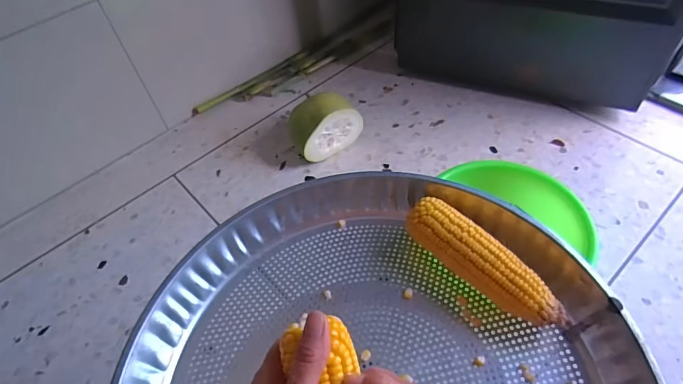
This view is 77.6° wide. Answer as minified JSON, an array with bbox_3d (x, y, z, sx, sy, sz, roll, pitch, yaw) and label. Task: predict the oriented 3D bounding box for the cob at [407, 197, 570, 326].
[{"bbox_3d":[0.157,0.086,0.488,0.049,0.059,0.192,-37,57,-21],"label":"cob"}]

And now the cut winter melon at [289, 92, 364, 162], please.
[{"bbox_3d":[-0.047,-0.173,1.108,0.177,0.149,0.098,-30,55,-17],"label":"cut winter melon"}]

